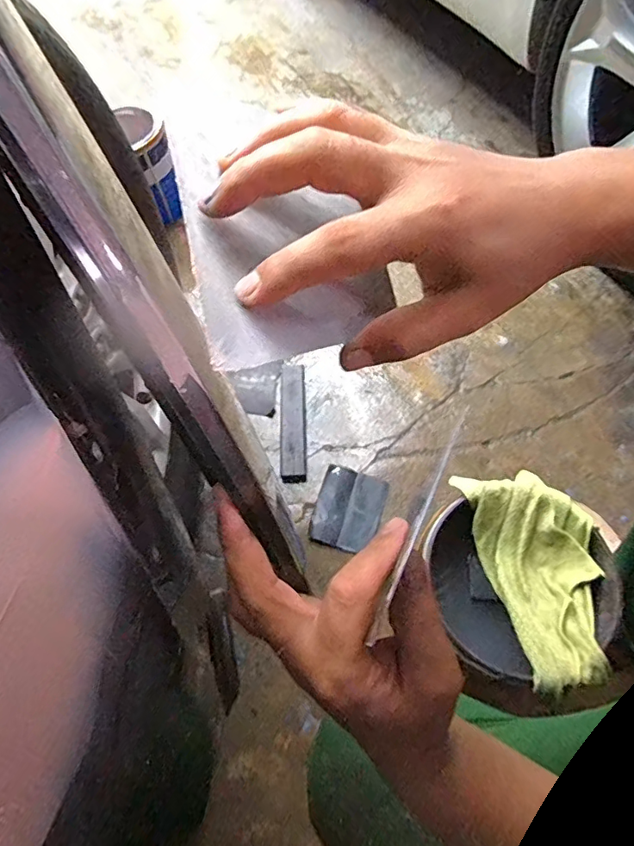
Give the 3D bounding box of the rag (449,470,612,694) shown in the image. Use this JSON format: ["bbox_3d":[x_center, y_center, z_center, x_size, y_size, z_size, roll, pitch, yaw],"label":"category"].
[{"bbox_3d":[0.276,0.172,0.628,0.138,0.055,0.250,-13,67,-6],"label":"rag"}]

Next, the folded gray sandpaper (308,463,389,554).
[{"bbox_3d":[0.055,0.147,0.885,0.108,0.017,0.138,17,67,7],"label":"folded gray sandpaper"}]

